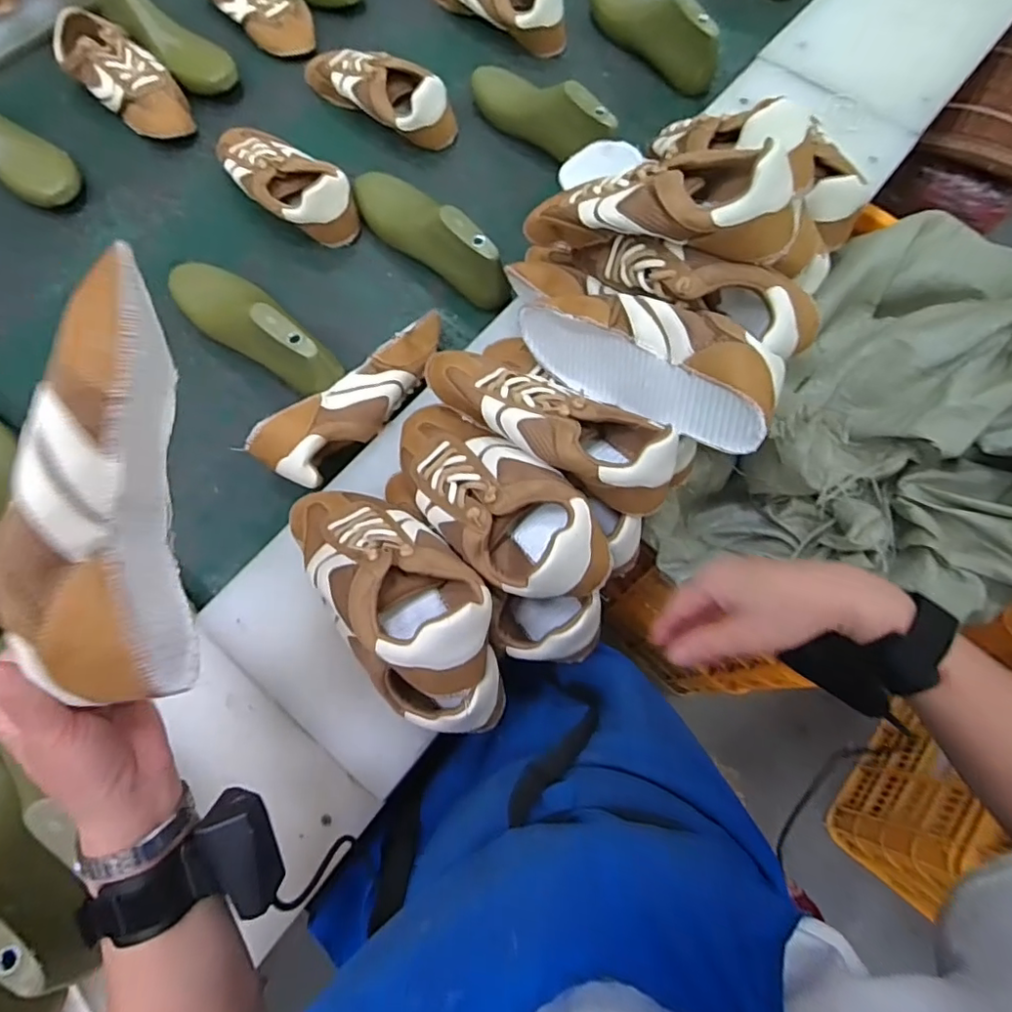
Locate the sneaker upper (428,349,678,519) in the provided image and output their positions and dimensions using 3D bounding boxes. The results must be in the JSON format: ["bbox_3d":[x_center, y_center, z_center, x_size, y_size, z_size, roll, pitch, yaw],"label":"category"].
[{"bbox_3d":[0.029,-0.078,0.495,0.247,0.080,0.097,26,74,8],"label":"sneaker upper"}]

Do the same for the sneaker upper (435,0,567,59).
[{"bbox_3d":[-0.018,-0.763,0.857,0.245,0.067,0.075,36,76,11],"label":"sneaker upper"}]

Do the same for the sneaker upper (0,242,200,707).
[{"bbox_3d":[-0.207,-0.022,0.305,0.047,0.099,0.236,-4,80,-1],"label":"sneaker upper"}]

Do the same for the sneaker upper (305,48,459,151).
[{"bbox_3d":[-0.176,-0.580,0.789,0.241,0.069,0.086,39,76,12],"label":"sneaker upper"}]

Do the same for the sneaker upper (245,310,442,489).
[{"bbox_3d":[-0.151,-0.111,0.615,0.073,0.087,0.234,40,76,12],"label":"sneaker upper"}]

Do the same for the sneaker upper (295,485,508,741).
[{"bbox_3d":[-0.091,0.068,0.467,0.116,0.103,0.247,-36,76,-11],"label":"sneaker upper"}]

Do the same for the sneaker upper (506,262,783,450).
[{"bbox_3d":[0.111,-0.148,0.516,0.291,0.087,0.083,36,75,31],"label":"sneaker upper"}]

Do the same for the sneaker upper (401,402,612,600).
[{"bbox_3d":[-0.017,-0.010,0.490,0.102,0.066,0.237,-43,63,-12],"label":"sneaker upper"}]

